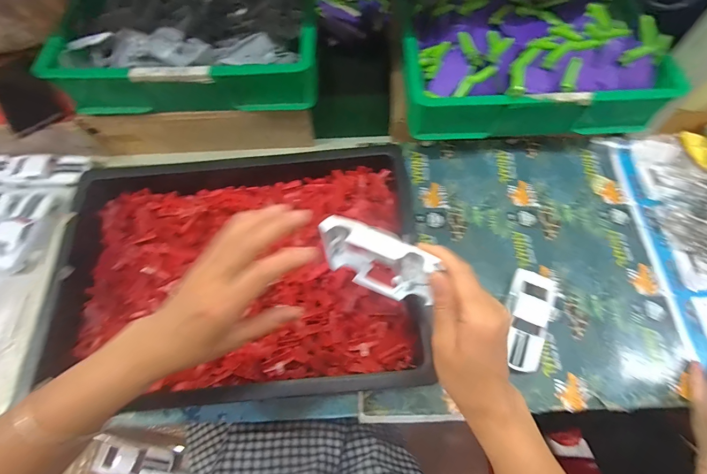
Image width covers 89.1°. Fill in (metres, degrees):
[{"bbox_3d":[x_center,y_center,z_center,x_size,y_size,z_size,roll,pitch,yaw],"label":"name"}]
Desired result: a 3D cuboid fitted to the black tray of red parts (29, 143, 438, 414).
[{"bbox_3d":[-0.148,0.046,0.478,0.464,0.101,0.333,-6,64,-2],"label":"black tray of red parts"}]

